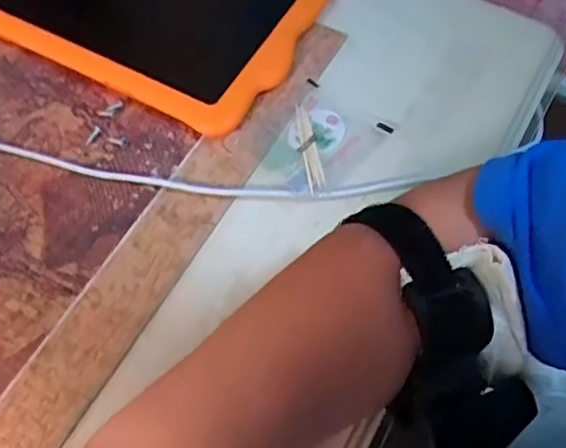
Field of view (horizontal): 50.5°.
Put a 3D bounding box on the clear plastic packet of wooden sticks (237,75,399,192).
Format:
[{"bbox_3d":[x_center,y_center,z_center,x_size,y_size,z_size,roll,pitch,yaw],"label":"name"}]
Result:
[{"bbox_3d":[0.016,-0.059,0.381,0.079,0.007,0.078,38,67,19],"label":"clear plastic packet of wooden sticks"}]

